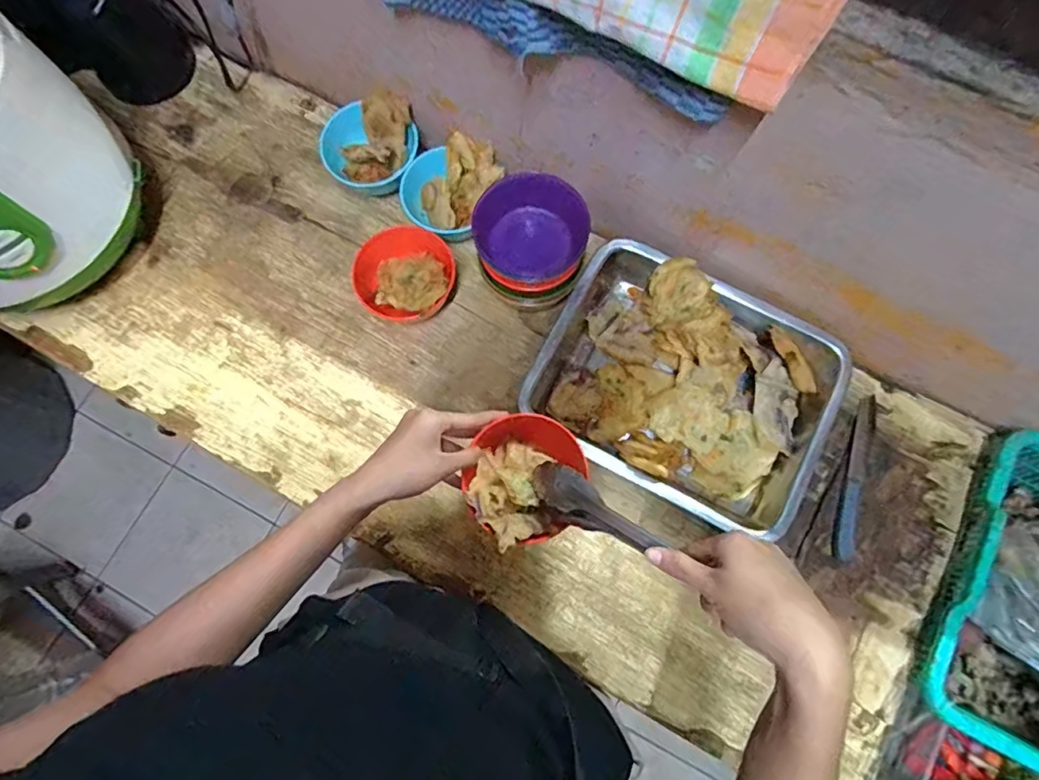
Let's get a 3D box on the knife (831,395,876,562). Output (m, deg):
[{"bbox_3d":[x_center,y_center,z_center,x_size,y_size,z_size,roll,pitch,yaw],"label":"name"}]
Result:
[{"bbox_3d":[0.360,0.091,0.578,0.022,0.013,0.178,19,79,4],"label":"knife"}]

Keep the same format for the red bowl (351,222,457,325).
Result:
[{"bbox_3d":[-0.123,-0.128,0.609,0.107,0.063,0.104,0,77,0],"label":"red bowl"}]

